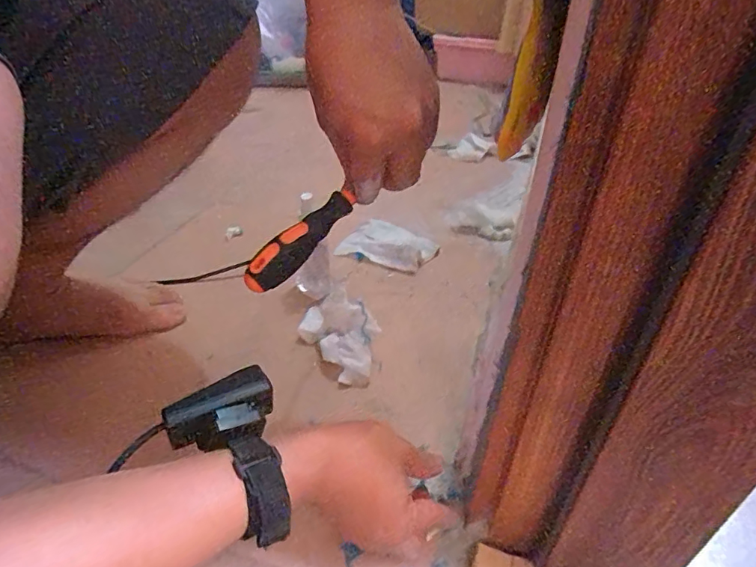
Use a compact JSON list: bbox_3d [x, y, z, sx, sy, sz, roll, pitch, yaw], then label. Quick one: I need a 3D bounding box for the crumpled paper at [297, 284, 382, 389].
[{"bbox_3d":[-0.039,0.056,0.550,0.071,0.023,0.113,-44,48,-6],"label":"crumpled paper"}]

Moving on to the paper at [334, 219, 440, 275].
[{"bbox_3d":[0.016,-0.059,0.732,0.136,0.017,0.100,20,39,23],"label":"paper"}]

